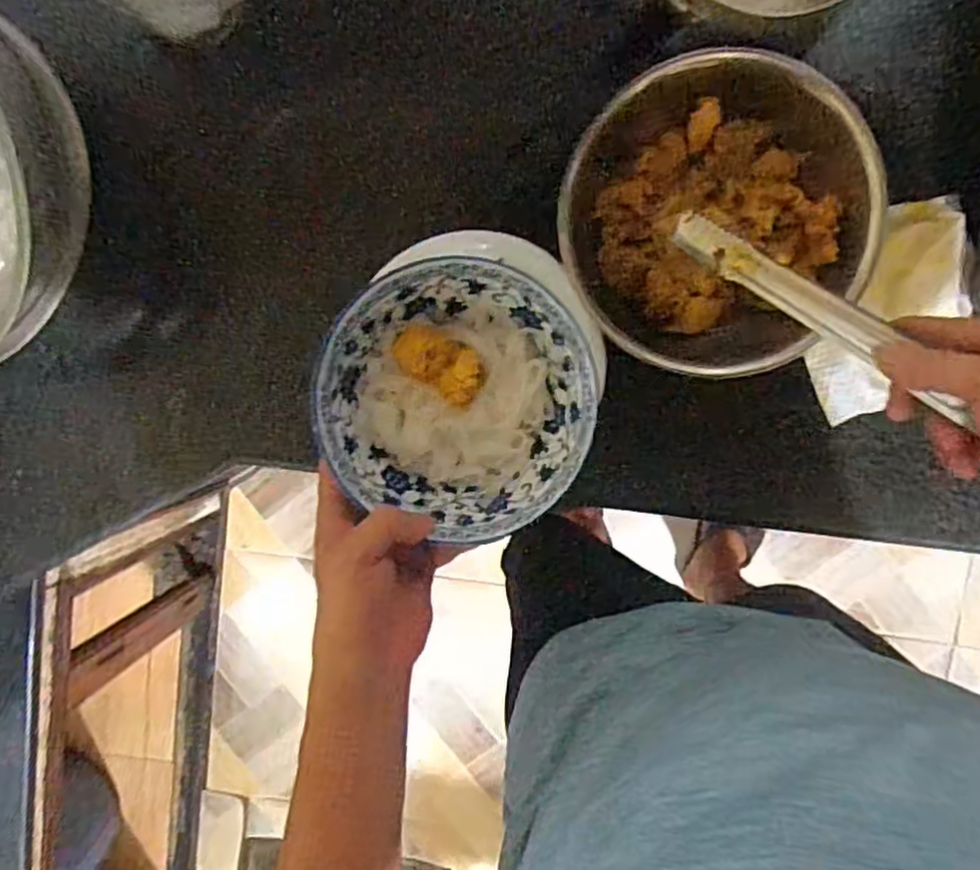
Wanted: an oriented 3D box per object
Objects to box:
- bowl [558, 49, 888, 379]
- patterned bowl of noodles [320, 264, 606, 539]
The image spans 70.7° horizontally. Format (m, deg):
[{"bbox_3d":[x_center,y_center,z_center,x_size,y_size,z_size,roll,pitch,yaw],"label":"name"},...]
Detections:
[{"bbox_3d":[0.171,-0.161,0.530,0.222,0.068,0.221,-11,89,7],"label":"bowl"},{"bbox_3d":[-0.019,-0.021,0.440,0.162,0.058,0.163,0,90,7],"label":"patterned bowl of noodles"}]

